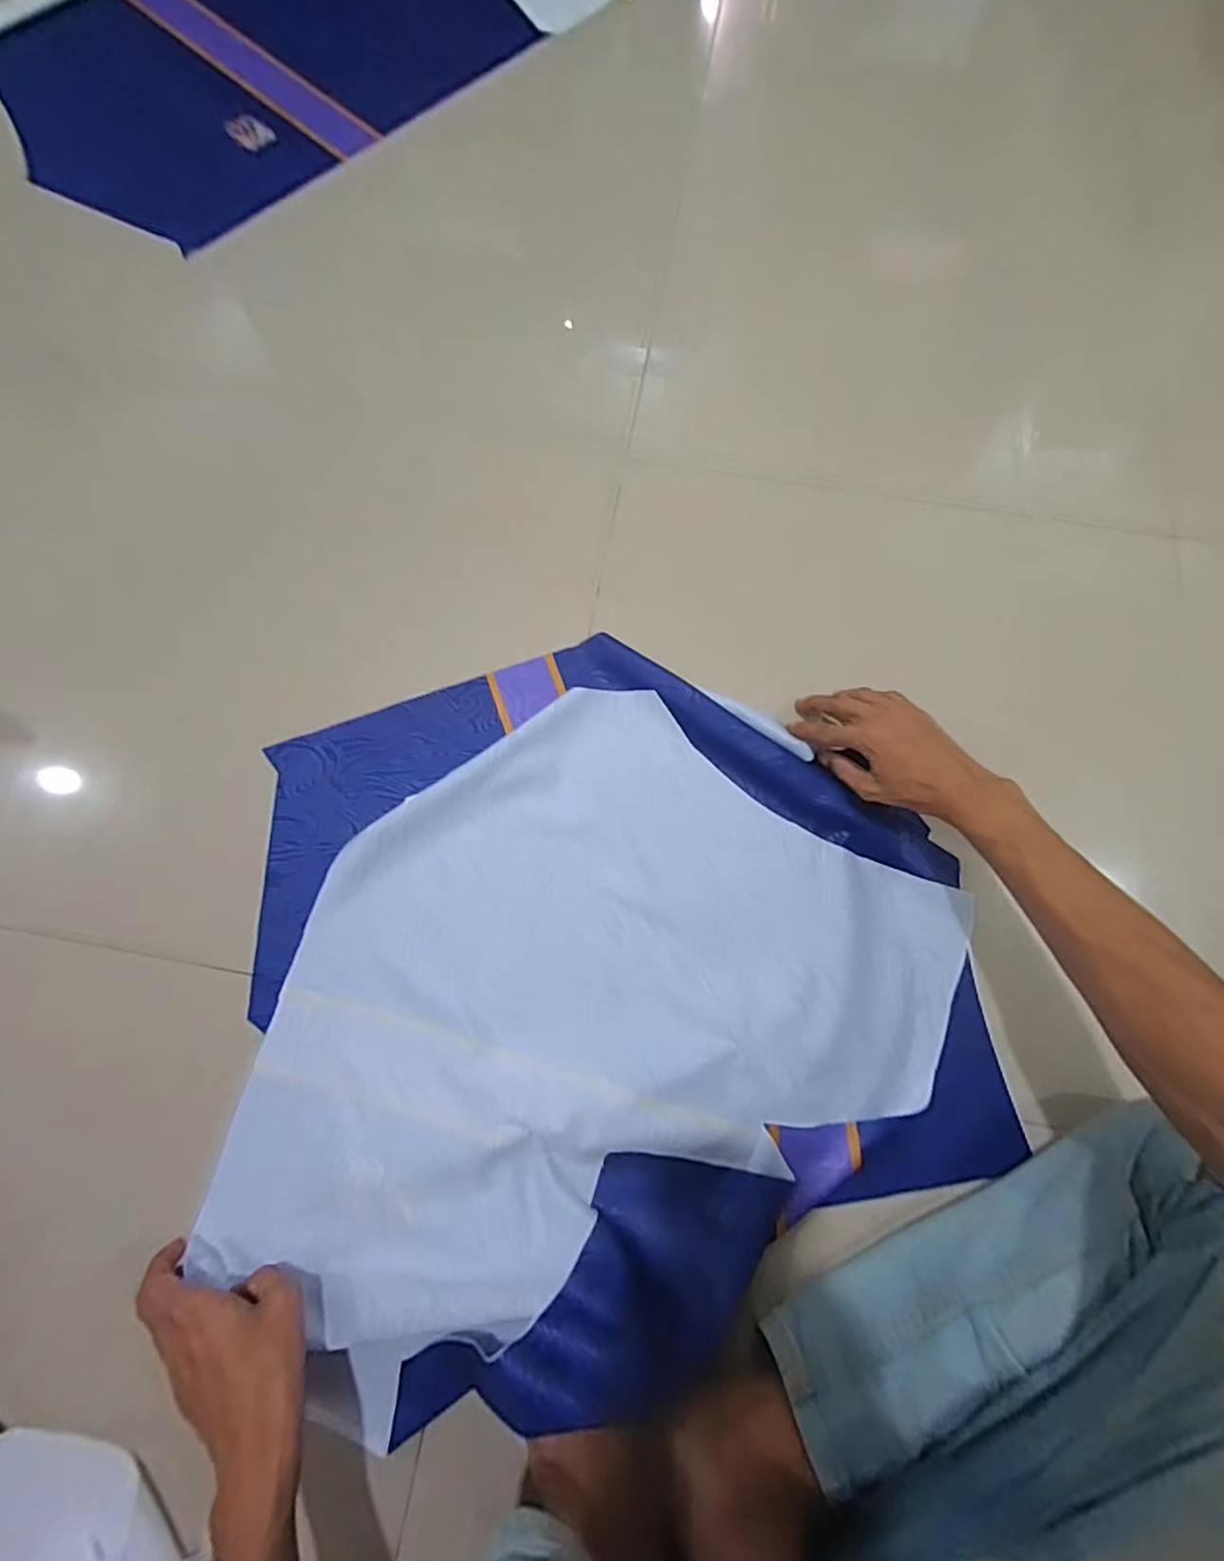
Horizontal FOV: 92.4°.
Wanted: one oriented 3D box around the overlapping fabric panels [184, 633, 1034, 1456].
[{"bbox_3d":[-0.021,0.134,0.480,0.641,0.086,0.536,-20,76,-4],"label":"overlapping fabric panels"}]

